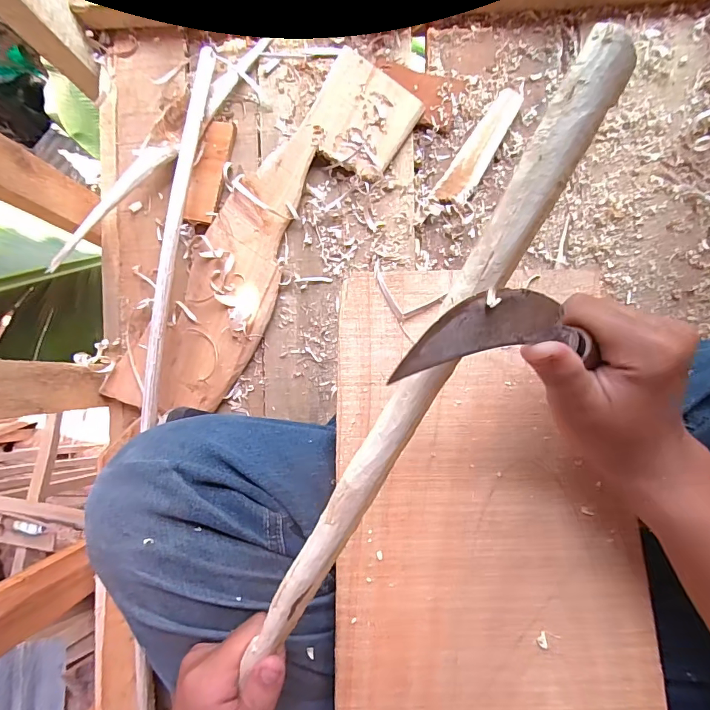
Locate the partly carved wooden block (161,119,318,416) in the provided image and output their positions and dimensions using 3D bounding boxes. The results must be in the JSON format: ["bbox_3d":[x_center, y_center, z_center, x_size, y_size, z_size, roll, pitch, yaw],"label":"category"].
[{"bbox_3d":[-0.132,-0.093,0.472,0.098,0.026,0.323,21,90,6],"label":"partly carved wooden block"}]

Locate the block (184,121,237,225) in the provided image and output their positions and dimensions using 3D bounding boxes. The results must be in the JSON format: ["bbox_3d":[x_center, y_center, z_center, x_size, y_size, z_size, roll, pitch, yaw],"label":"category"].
[{"bbox_3d":[-0.165,-0.209,0.479,0.034,0.025,0.120,13,89,6],"label":"block"}]

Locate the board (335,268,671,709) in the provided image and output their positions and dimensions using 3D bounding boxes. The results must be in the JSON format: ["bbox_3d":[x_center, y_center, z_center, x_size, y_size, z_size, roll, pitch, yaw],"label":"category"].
[{"bbox_3d":[0.087,0.097,0.281,0.197,0.006,0.318,-1,77,-2],"label":"board"}]

